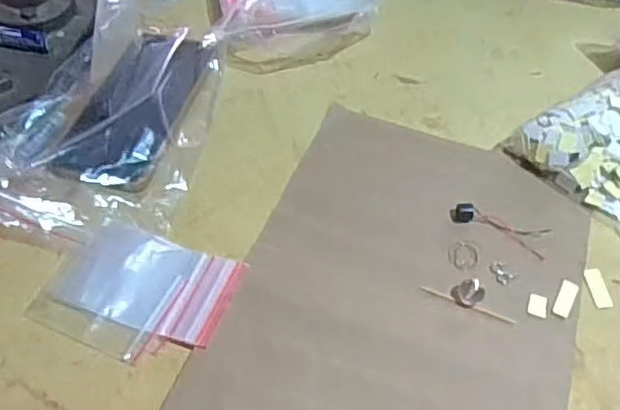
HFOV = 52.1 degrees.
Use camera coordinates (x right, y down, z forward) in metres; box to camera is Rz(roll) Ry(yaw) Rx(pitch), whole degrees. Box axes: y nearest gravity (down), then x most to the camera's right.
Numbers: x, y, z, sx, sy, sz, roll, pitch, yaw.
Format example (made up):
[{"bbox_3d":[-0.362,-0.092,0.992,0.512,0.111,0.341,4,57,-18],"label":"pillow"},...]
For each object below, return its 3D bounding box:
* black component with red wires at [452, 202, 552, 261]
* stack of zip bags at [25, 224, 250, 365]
[{"bbox_3d":[0.129,0.013,0.429,0.065,0.009,0.023,23,54,13],"label":"black component with red wires"},{"bbox_3d":[-0.106,0.052,0.386,0.111,0.004,0.079,17,53,11],"label":"stack of zip bags"}]

